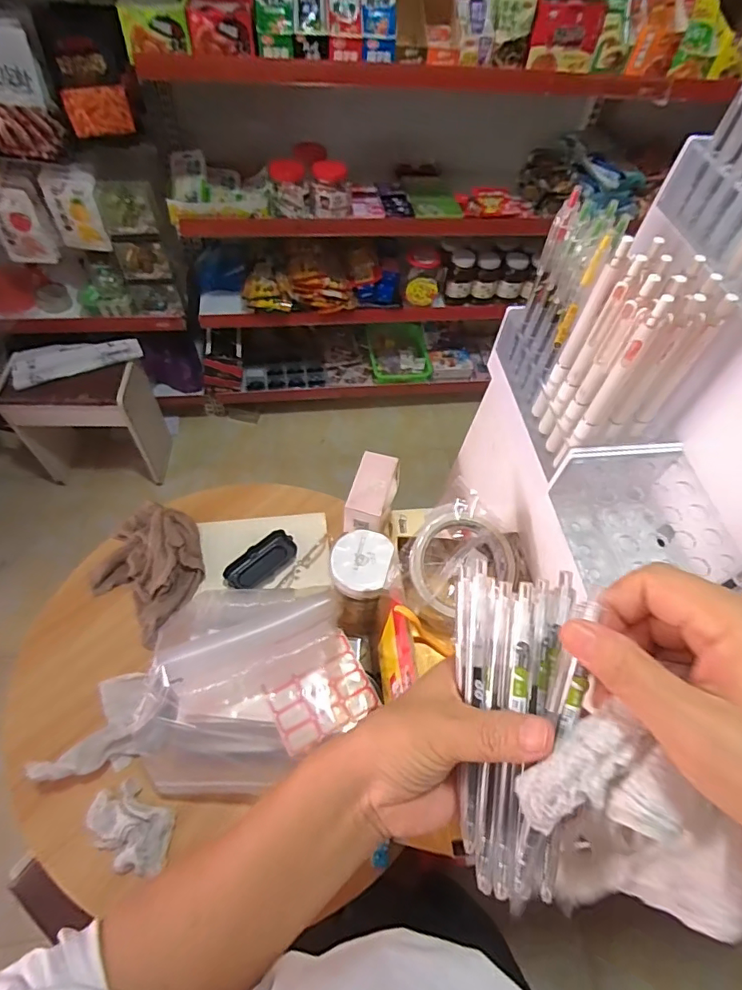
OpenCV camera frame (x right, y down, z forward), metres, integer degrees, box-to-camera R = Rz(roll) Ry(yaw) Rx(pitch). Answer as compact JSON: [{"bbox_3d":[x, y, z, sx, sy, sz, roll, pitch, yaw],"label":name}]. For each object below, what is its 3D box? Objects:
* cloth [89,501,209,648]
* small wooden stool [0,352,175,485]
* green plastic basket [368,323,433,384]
[{"bbox_3d":[-0.321,0.097,0.720,0.164,0.046,0.171,28,60,13],"label":"cloth"},{"bbox_3d":[-0.832,-0.221,1.485,0.339,0.379,0.206,2,57,-4],"label":"small wooden stool"},{"bbox_3d":[0.100,-0.524,1.804,0.217,0.090,0.243,-1,58,-6],"label":"green plastic basket"}]

